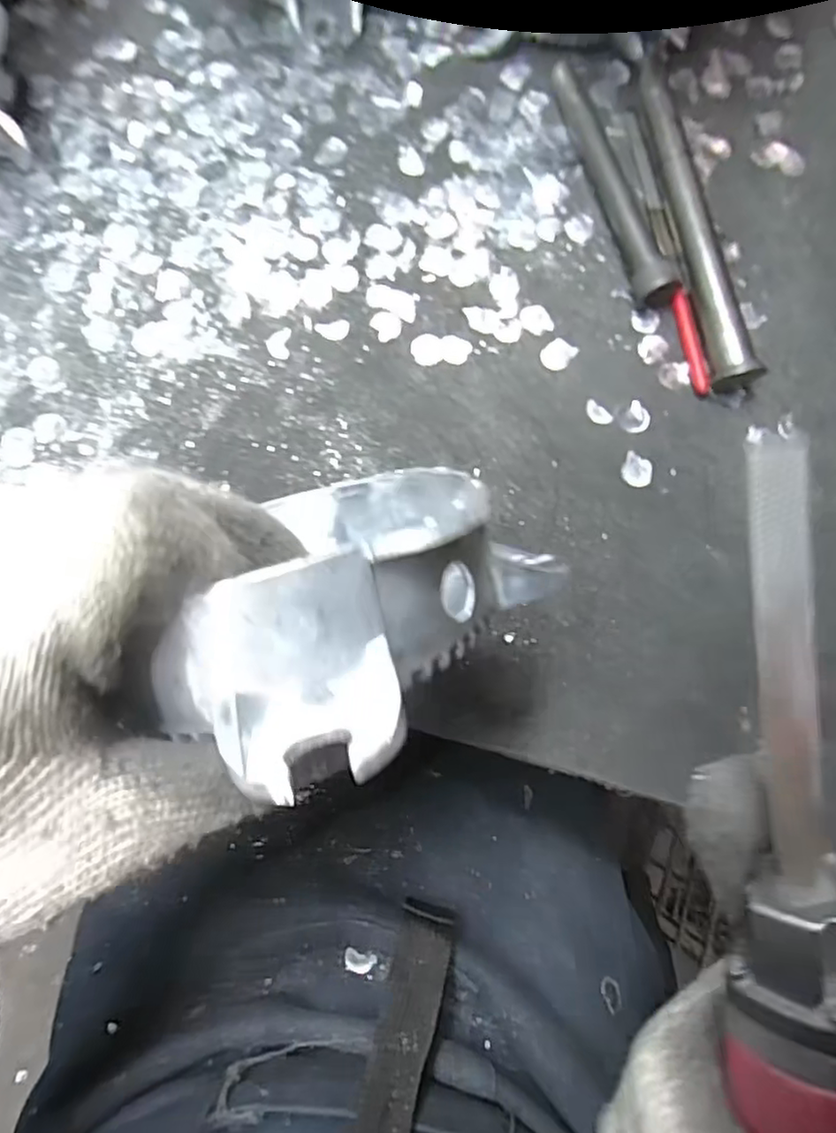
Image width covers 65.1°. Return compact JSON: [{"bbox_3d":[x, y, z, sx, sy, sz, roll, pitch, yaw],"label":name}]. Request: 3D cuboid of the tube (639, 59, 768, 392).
[{"bbox_3d":[0.145,-0.182,0.347,0.020,0.023,0.182,-9,80,-2],"label":"tube"}]

